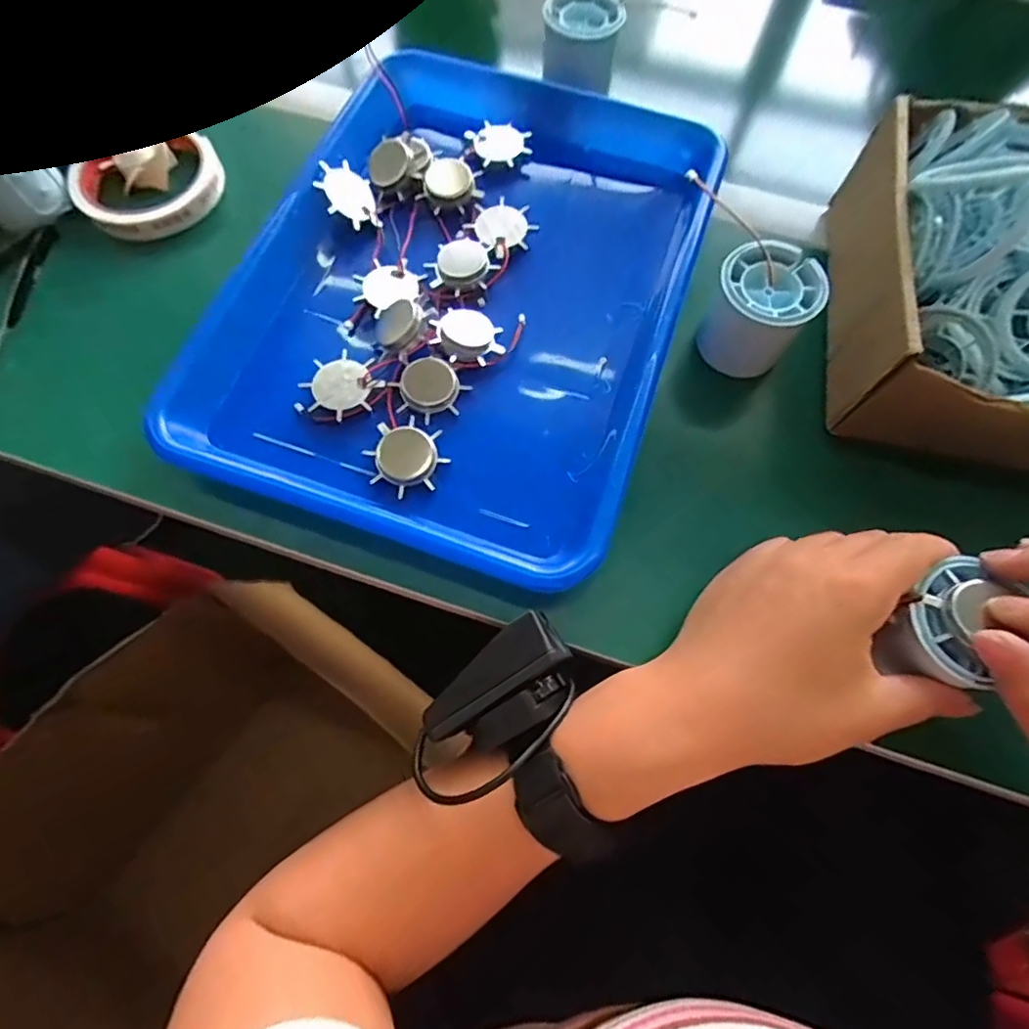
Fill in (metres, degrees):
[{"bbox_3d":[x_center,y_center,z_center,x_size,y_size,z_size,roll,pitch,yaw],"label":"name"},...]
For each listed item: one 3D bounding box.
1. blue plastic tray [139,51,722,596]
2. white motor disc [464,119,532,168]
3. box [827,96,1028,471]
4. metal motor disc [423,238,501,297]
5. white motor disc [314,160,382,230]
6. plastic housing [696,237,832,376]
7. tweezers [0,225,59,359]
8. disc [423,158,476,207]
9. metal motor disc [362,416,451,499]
[{"bbox_3d":[-0.026,-0.146,0.353,0.249,0.051,0.357,20,70,6],"label":"blue plastic tray"},{"bbox_3d":[-0.009,-0.254,0.379,0.038,0.006,0.044,-23,71,-10],"label":"white motor disc"},{"bbox_3d":[0.291,-0.125,0.299,0.228,0.080,0.213,19,70,5],"label":"box"},{"bbox_3d":[-0.033,-0.152,0.340,0.040,0.008,0.036,24,70,7],"label":"metal motor disc"},{"bbox_3d":[-0.106,-0.203,0.353,0.036,0.004,0.044,-9,84,-34],"label":"white motor disc"},{"bbox_3d":[0.136,-0.113,0.318,0.052,0.059,0.054,1,69,-2],"label":"plastic housing"},{"bbox_3d":[-0.304,-0.134,0.342,0.007,0.012,0.109,3,69,-1],"label":"tweezers"},{"bbox_3d":[-0.043,-0.219,0.367,0.033,0.009,0.033,1,69,-2],"label":"disc"},{"bbox_3d":[-0.058,-0.032,0.302,0.040,0.008,0.040,1,69,-2],"label":"metal motor disc"}]

